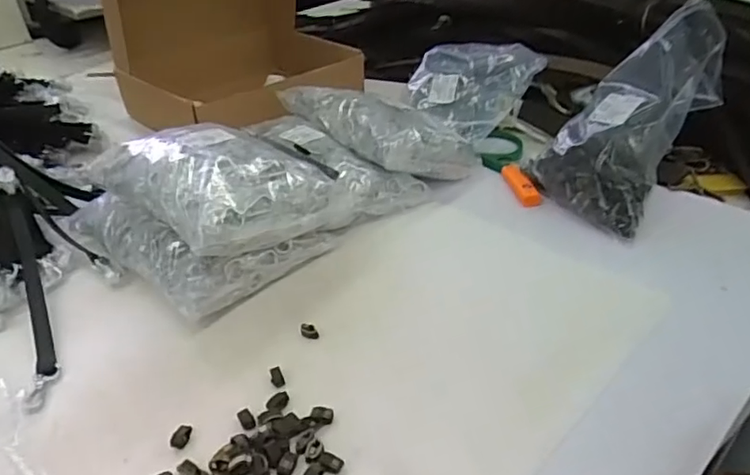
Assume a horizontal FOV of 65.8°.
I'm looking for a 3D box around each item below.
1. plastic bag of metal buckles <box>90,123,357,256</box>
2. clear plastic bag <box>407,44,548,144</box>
[{"bbox_3d":[-0.164,-0.067,0.626,0.186,0.083,0.228,-31,44,-33],"label":"plastic bag of metal buckles"},{"bbox_3d":[0.145,-0.232,0.891,0.159,0.092,0.203,-21,39,-23],"label":"clear plastic bag"}]

